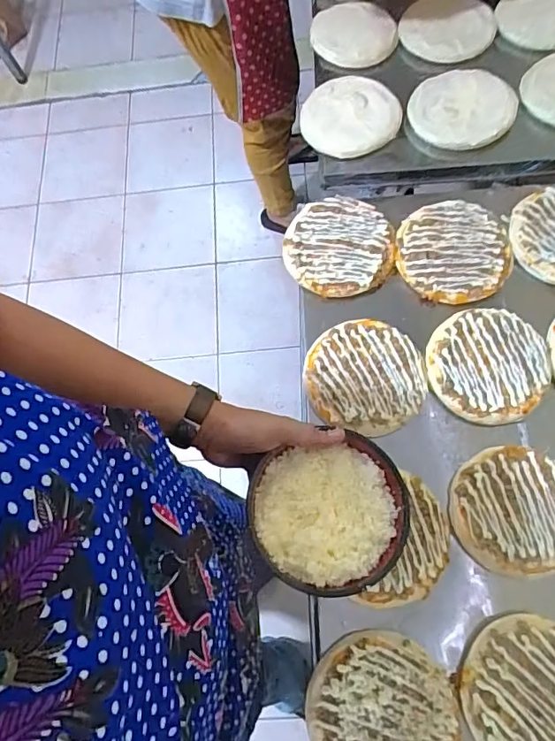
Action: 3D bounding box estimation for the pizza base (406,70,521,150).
[{"bbox_3d":[0.289,-0.418,0.779,0.153,0.025,0.163,-1,70,2],"label":"pizza base"}]

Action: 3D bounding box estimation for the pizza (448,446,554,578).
[{"bbox_3d":[0.272,0.159,0.569,0.140,0.014,0.136,-4,70,0],"label":"pizza"}]

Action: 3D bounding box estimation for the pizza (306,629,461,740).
[{"bbox_3d":[0.103,0.342,0.506,0.146,0.013,0.130,-26,72,-7],"label":"pizza"}]

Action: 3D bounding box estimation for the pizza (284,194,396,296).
[{"bbox_3d":[0.086,-0.174,0.697,0.149,0.022,0.148,-1,70,2],"label":"pizza"}]

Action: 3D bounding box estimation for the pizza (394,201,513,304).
[{"bbox_3d":[0.241,-0.165,0.685,0.150,0.019,0.148,-4,70,0],"label":"pizza"}]

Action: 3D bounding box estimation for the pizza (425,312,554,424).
[{"bbox_3d":[0.266,-0.010,0.629,0.142,0.016,0.149,-1,70,2],"label":"pizza"}]

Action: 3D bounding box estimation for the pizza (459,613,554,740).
[{"bbox_3d":[0.266,0.332,0.507,0.147,0.013,0.144,-13,70,-3],"label":"pizza"}]

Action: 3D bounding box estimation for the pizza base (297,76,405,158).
[{"bbox_3d":[0.119,-0.411,0.794,0.150,0.019,0.162,15,71,7],"label":"pizza base"}]

